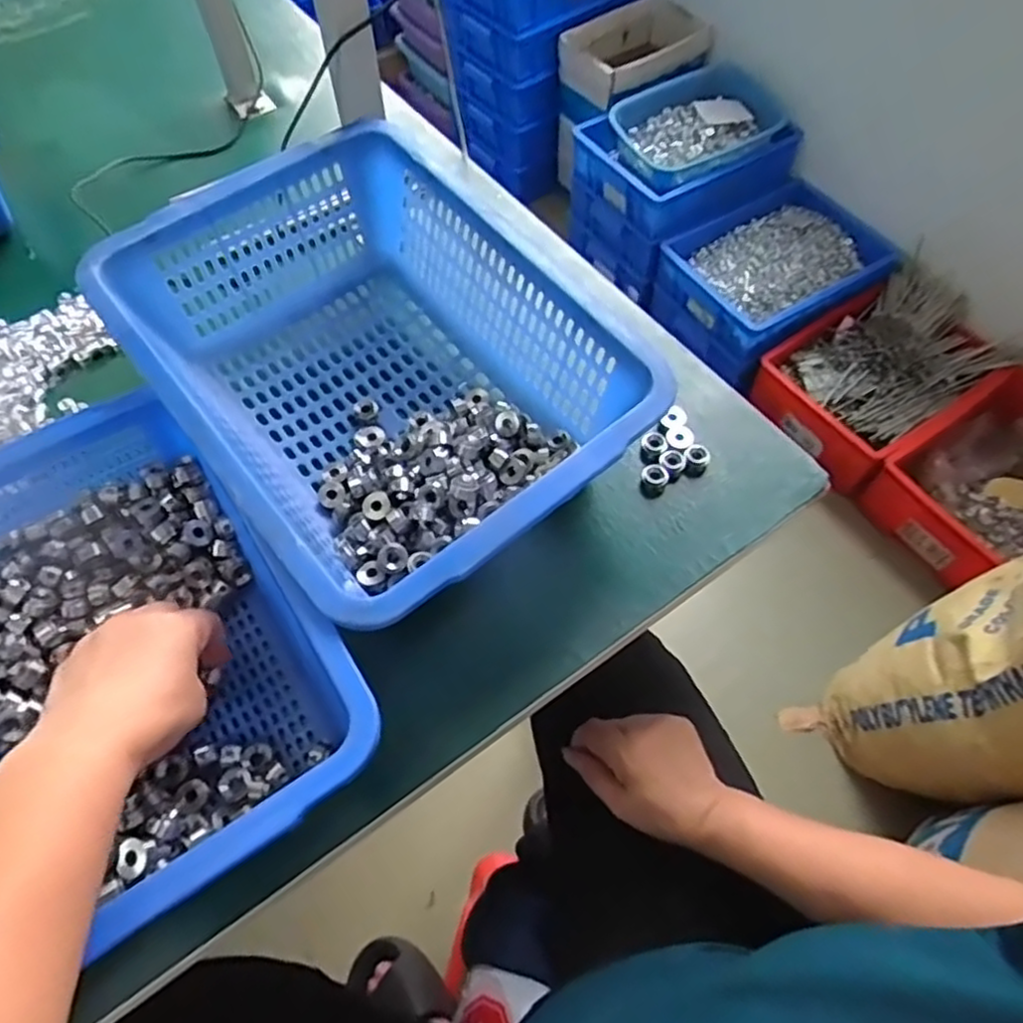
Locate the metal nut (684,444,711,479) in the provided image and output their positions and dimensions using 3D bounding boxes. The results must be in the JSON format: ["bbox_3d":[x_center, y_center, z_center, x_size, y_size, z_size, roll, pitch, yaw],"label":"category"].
[{"bbox_3d":[0.145,-0.039,0.546,0.019,0.015,0.021,20,62,11],"label":"metal nut"}]

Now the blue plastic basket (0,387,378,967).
[{"bbox_3d":[-0.250,0.082,0.436,0.220,0.092,0.302,-34,64,-20],"label":"blue plastic basket"}]

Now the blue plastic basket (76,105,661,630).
[{"bbox_3d":[-0.098,-0.097,0.513,0.262,0.130,0.354,-37,66,-19],"label":"blue plastic basket"}]

